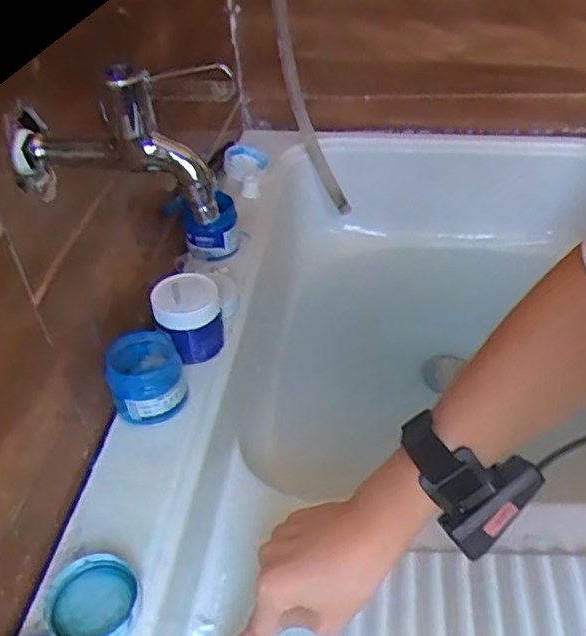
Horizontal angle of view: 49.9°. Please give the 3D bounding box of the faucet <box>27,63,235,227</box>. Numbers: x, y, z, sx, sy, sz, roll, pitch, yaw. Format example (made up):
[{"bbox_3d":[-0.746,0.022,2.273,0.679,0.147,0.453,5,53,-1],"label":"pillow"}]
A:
[{"bbox_3d":[-0.102,-0.098,0.361,0.120,0.086,0.046,14,43,20],"label":"faucet"}]

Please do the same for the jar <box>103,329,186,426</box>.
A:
[{"bbox_3d":[-0.116,0.046,0.498,0.056,0.054,0.054,-2,40,2],"label":"jar"}]

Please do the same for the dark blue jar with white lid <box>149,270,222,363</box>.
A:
[{"bbox_3d":[-0.089,0.001,0.543,0.055,0.059,0.052,-2,40,2],"label":"dark blue jar with white lid"}]

